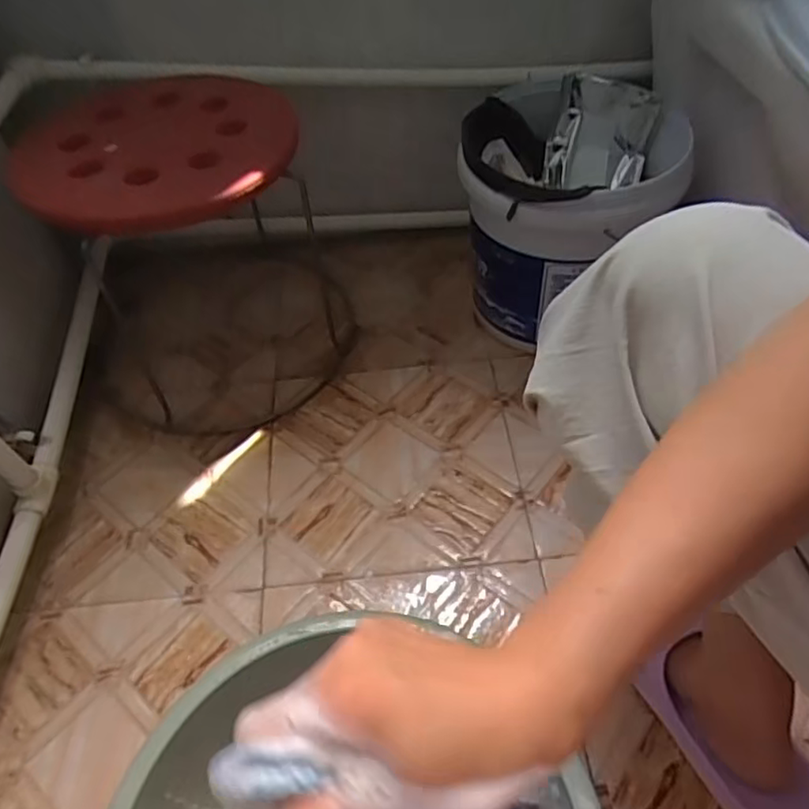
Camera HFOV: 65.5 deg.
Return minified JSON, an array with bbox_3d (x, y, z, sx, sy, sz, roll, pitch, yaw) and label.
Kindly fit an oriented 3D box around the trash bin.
[{"bbox_3d":[0.221,-0.243,0.811,0.283,0.246,0.283,-1,51,3],"label":"trash bin"}]

